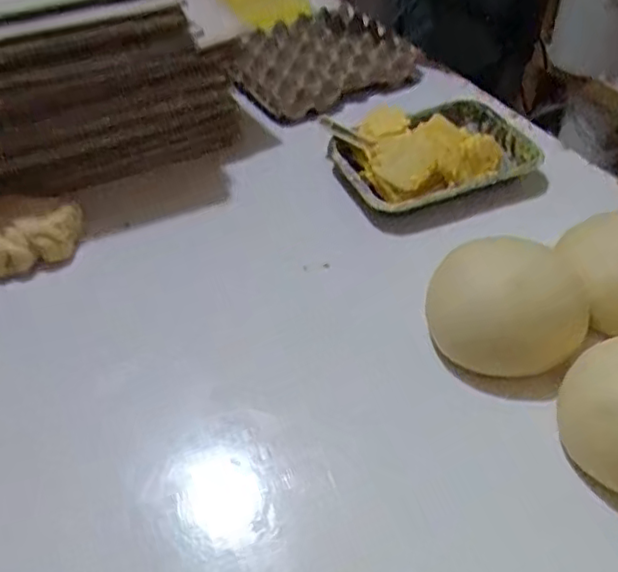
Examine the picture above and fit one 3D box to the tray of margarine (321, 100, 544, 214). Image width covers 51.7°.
[{"bbox_3d":[0.172,-0.199,0.888,0.272,0.061,0.201,-13,44,-11],"label":"tray of margarine"}]

